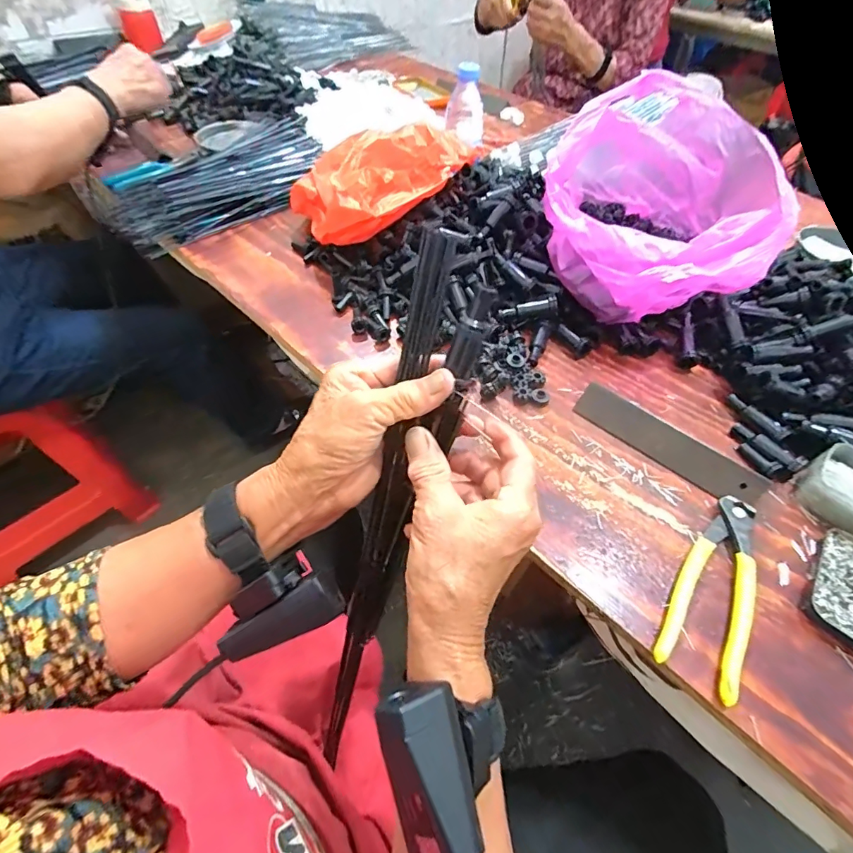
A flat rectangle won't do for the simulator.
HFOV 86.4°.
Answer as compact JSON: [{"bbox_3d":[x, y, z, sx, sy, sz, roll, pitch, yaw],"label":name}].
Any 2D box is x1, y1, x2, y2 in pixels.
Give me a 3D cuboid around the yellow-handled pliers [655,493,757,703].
[{"bbox_3d":[0.228,0.122,0.357,0.052,0.018,0.163,30,54,17],"label":"yellow-handled pliers"}]

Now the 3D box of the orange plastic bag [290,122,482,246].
[{"bbox_3d":[-0.066,-0.323,0.606,0.216,0.106,0.166,-35,62,-29],"label":"orange plastic bag"}]

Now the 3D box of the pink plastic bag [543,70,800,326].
[{"bbox_3d":[0.266,-0.239,0.529,0.246,0.189,0.252,28,53,16],"label":"pink plastic bag"}]

